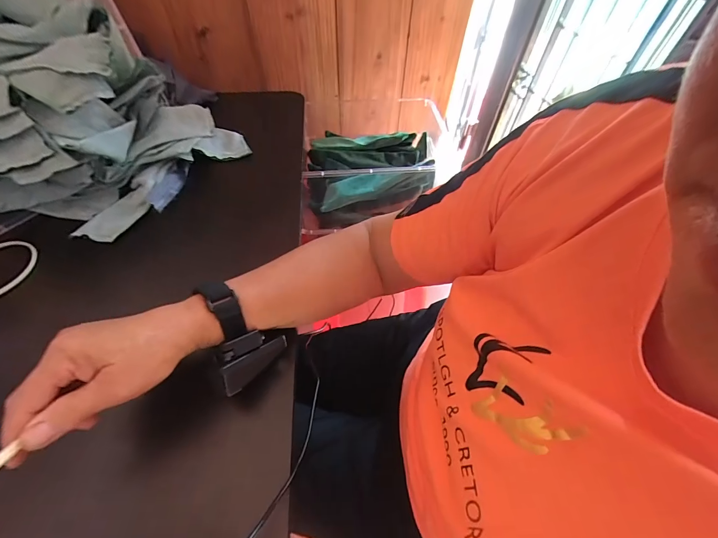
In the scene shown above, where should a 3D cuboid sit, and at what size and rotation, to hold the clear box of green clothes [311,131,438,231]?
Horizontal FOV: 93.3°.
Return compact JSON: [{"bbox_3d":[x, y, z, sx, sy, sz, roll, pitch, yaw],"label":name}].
[{"bbox_3d":[0.023,-0.214,0.678,0.253,0.116,0.253,-2,55,-2],"label":"clear box of green clothes"}]

